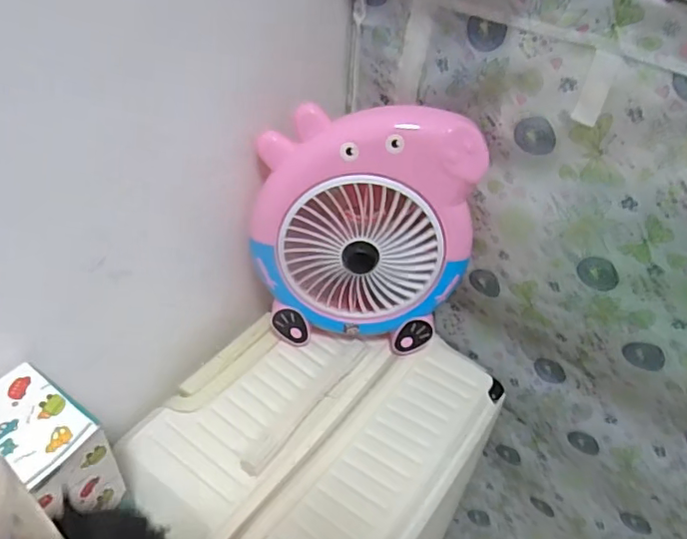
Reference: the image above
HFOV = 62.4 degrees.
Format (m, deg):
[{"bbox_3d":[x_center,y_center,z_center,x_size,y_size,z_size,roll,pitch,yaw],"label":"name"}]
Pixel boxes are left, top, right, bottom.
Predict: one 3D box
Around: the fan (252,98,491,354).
[{"bbox_3d":[0.019,-0.039,0.642,0.246,0.263,0.085,6,42,0],"label":"fan"}]

